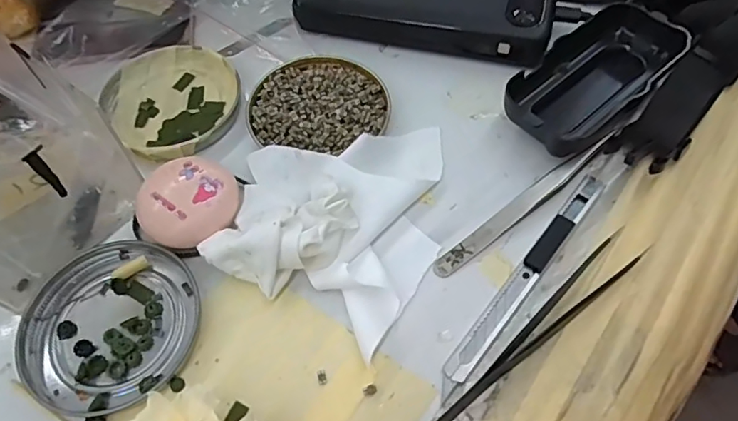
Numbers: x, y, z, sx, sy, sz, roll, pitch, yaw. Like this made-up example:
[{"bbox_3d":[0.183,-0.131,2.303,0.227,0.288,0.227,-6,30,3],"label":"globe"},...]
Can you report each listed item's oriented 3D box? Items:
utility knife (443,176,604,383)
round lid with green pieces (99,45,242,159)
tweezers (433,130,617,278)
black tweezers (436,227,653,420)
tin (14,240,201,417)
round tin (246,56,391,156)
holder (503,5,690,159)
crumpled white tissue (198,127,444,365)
[{"bbox_3d":[0.076,0.028,0.254,0.011,0.006,0.124,35,67,21],"label":"utility knife"},{"bbox_3d":[-0.114,-0.065,0.316,0.074,0.011,0.081,-1,59,2],"label":"round lid with green pieces"},{"bbox_3d":[0.079,-0.005,0.271,0.116,0.011,0.010,-34,64,-17],"label":"tweezers"},{"bbox_3d":[0.074,0.051,0.241,0.127,0.010,0.016,-34,64,-17],"label":"black tweezers"},{"bbox_3d":[-0.121,0.051,0.249,0.077,0.009,0.077,-1,59,2],"label":"tin"},{"bbox_3d":[-0.028,-0.062,0.308,0.078,0.011,0.067,3,59,4],"label":"round tin"},{"bbox_3d":[0.122,-0.075,0.302,0.111,0.024,0.055,-39,65,-19],"label":"holder"},{"bbox_3d":[-0.011,-0.006,0.268,0.101,0.026,0.120,27,64,17],"label":"crumpled white tissue"}]

